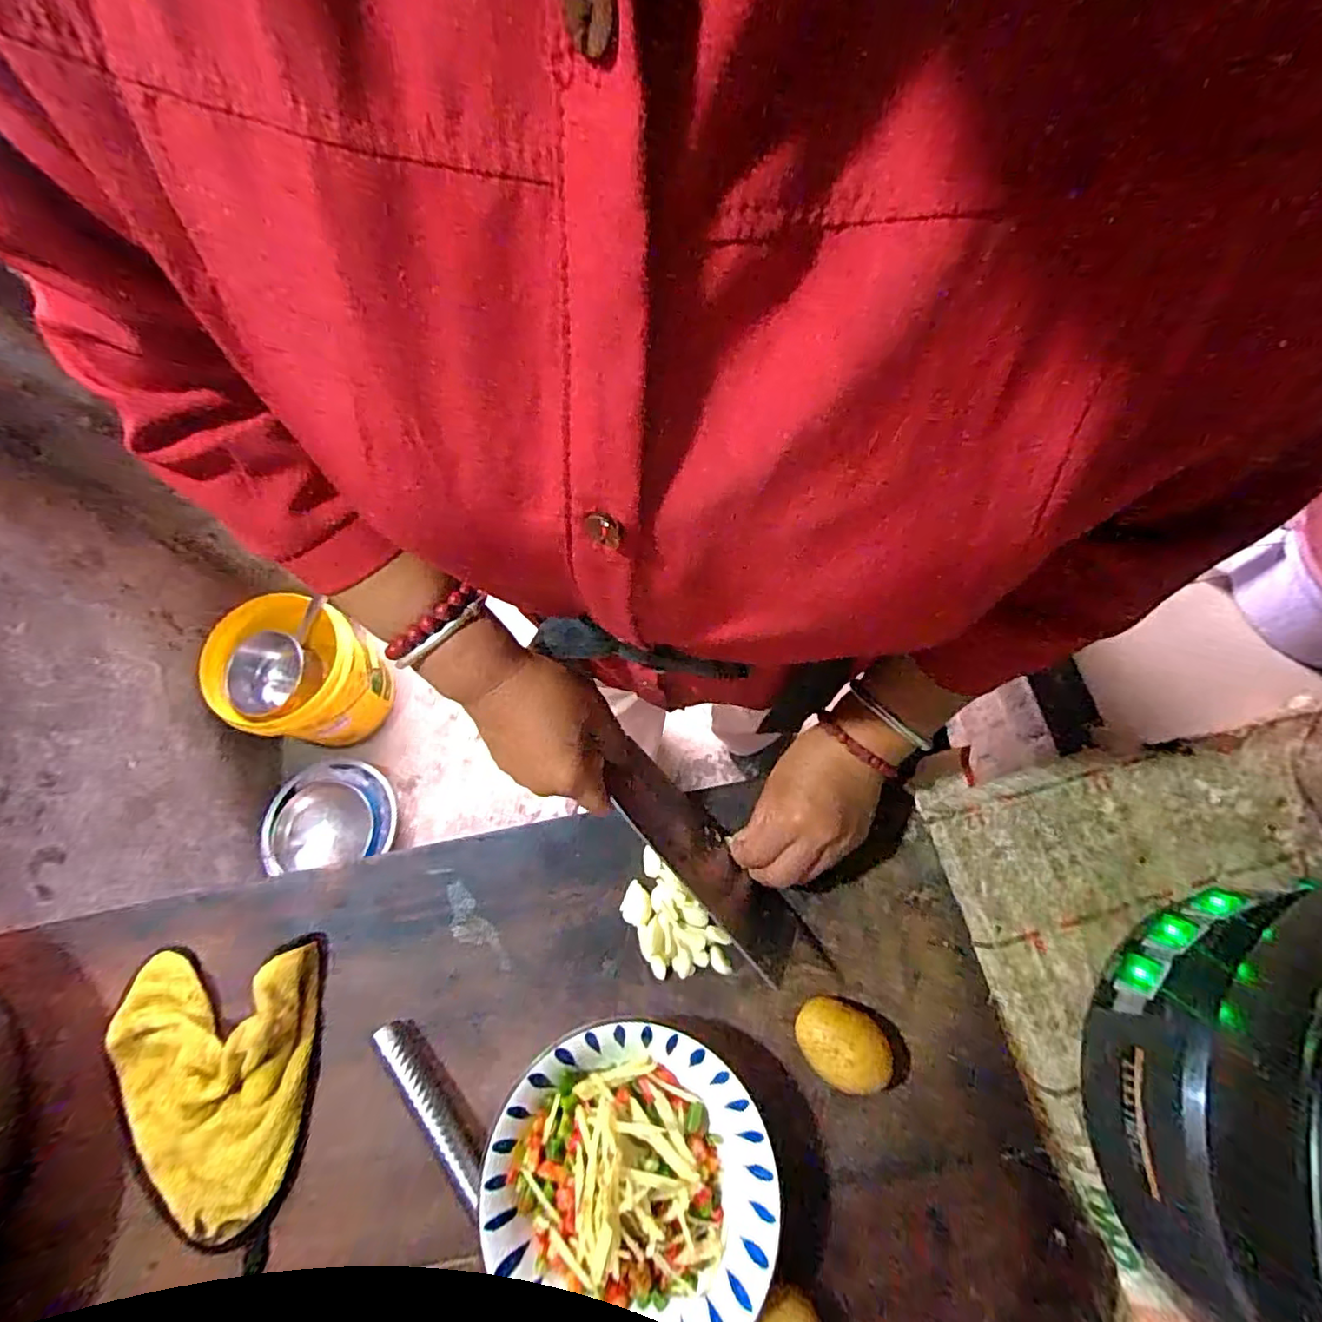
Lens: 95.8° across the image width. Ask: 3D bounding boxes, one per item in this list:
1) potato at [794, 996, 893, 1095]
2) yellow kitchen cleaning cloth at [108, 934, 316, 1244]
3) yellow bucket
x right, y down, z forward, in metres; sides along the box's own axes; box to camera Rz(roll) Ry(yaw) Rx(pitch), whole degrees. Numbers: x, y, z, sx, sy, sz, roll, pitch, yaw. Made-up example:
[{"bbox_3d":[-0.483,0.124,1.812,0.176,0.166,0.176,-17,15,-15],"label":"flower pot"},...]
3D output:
[{"bbox_3d":[0.124,0.263,0.411,0.065,0.042,0.049,36,74,15],"label":"potato"},{"bbox_3d":[-0.322,0.297,0.414,0.140,0.034,0.168,-5,69,0],"label":"yellow kitchen cleaning cloth"},{"bbox_3d":[-0.728,0.032,1.220,0.279,0.235,0.257,-1,71,4],"label":"yellow bucket"}]

